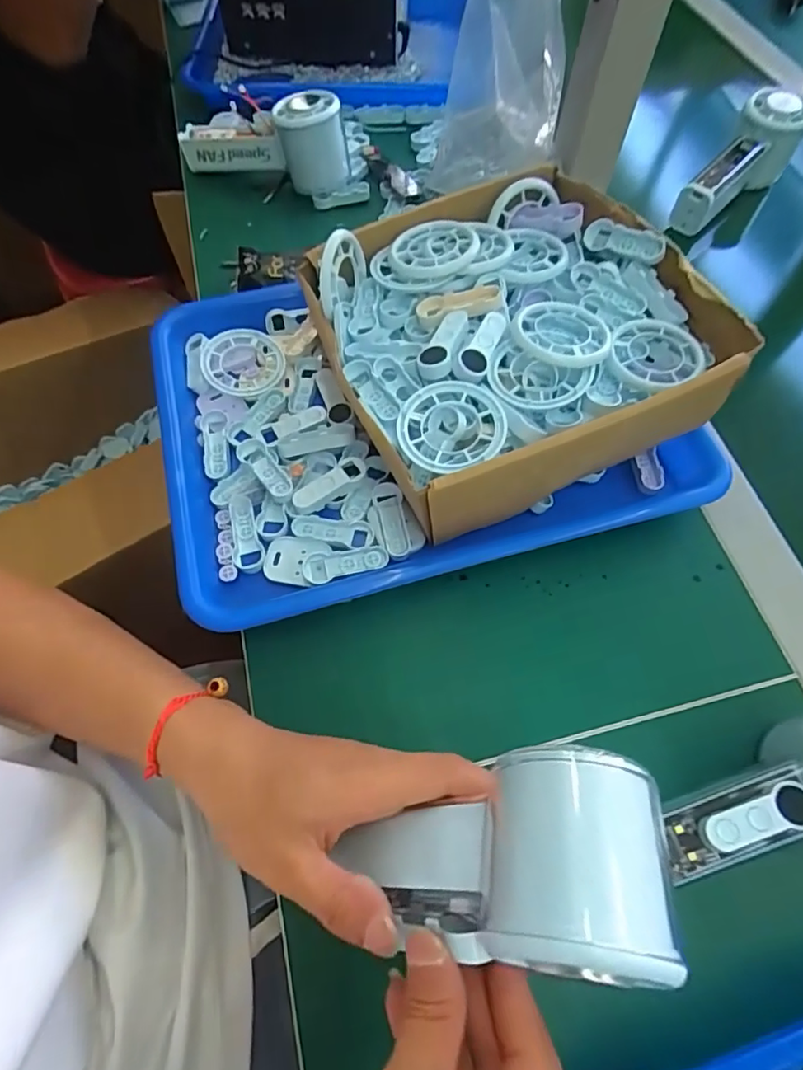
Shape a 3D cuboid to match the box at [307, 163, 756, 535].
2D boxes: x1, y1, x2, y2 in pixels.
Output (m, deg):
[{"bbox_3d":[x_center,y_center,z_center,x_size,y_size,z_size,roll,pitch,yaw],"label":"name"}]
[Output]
[{"bbox_3d":[0.067,-0.115,0.346,0.217,0.091,0.199,-17,64,-9],"label":"box"}]

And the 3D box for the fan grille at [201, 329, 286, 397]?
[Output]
[{"bbox_3d":[-0.113,-0.125,0.392,0.057,0.010,0.056,-11,63,-6],"label":"fan grille"}]

